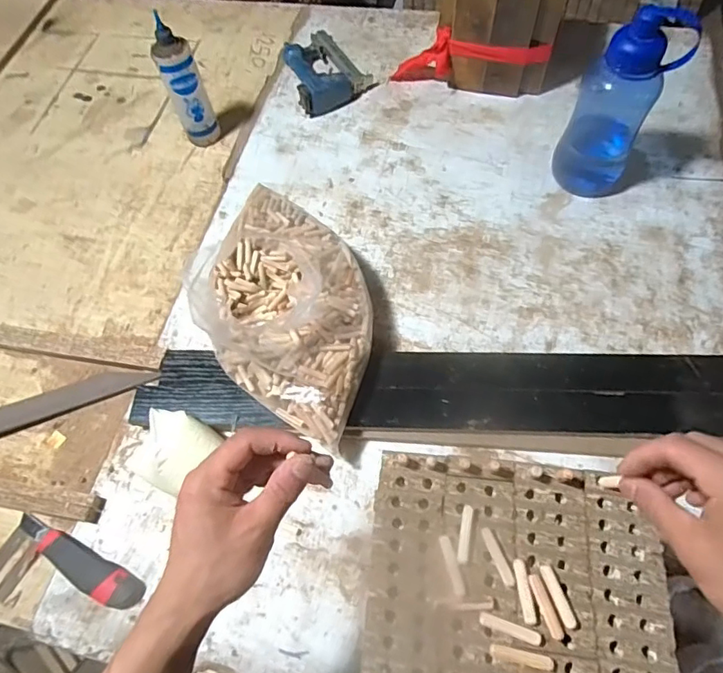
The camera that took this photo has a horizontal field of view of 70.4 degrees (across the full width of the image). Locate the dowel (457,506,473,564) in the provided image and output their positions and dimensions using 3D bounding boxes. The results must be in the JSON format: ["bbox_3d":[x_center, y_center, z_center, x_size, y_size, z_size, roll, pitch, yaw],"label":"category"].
[{"bbox_3d":[0.074,0.140,0.364,0.007,0.004,0.039,10,64,7],"label":"dowel"}]

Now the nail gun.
[{"bbox_3d":[-0.081,-0.512,0.982,0.142,0.048,0.191,-31,66,-13],"label":"nail gun"}]

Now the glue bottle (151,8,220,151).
[{"bbox_3d":[-0.290,-0.408,0.855,0.056,0.213,0.048,-19,64,-7],"label":"glue bottle"}]

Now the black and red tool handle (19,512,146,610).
[{"bbox_3d":[-0.341,0.270,0.610,0.192,0.022,0.039,21,66,12],"label":"black and red tool handle"}]

